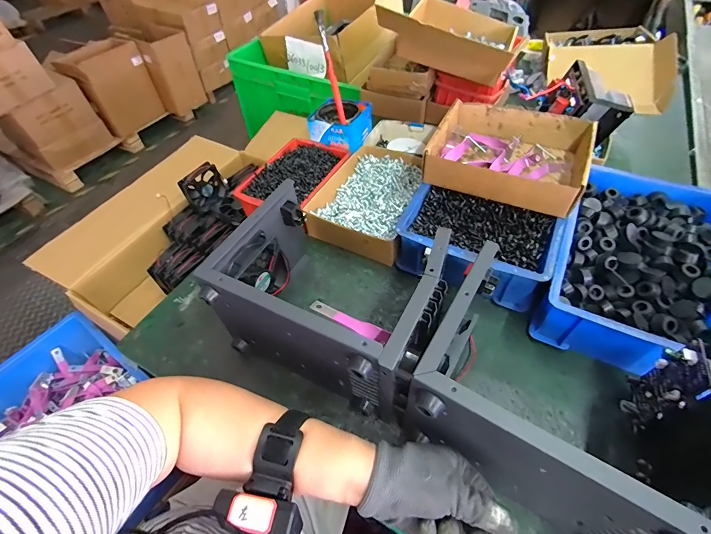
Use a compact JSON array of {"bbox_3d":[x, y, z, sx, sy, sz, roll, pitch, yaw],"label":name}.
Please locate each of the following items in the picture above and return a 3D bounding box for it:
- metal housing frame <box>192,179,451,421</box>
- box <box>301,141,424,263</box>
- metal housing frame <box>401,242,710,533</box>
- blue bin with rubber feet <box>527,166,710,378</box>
[{"bbox_3d":[-0.026,0.033,0.429,0.246,0.144,0.184,20,55,20],"label":"metal housing frame"},{"bbox_3d":[0.023,-0.124,0.615,0.154,0.049,0.231,13,53,15],"label":"box"},{"bbox_3d":[0.193,0.129,0.339,0.234,0.155,0.181,24,56,23],"label":"metal housing frame"},{"bbox_3d":[0.384,-0.009,0.485,0.201,0.079,0.310,20,55,20],"label":"blue bin with rubber feet"}]

